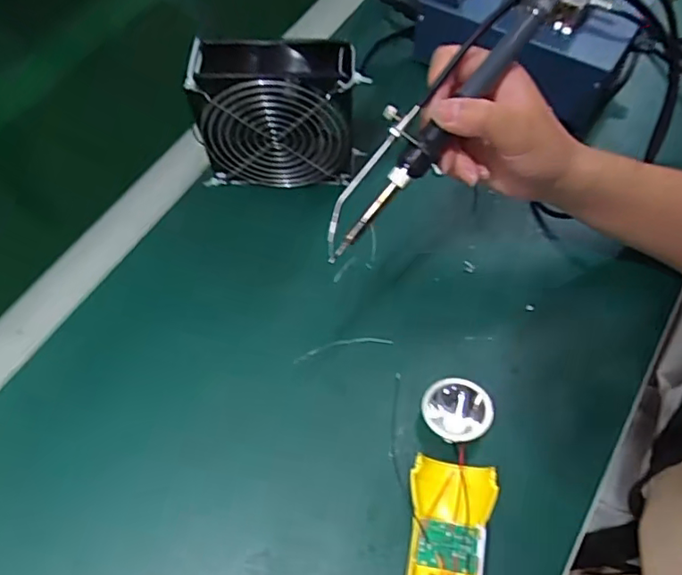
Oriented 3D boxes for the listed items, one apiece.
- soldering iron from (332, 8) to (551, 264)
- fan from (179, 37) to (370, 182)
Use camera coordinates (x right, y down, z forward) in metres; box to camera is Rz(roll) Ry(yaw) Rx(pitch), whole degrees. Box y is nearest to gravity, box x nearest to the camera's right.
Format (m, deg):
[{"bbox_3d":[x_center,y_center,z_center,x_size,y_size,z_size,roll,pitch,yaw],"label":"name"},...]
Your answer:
[{"bbox_3d":[0.045,-0.094,0.334,0.178,0.018,0.037,-47,70,5],"label":"soldering iron"},{"bbox_3d":[-0.050,-0.138,0.456,0.130,0.120,0.048,-2,61,2],"label":"fan"}]

